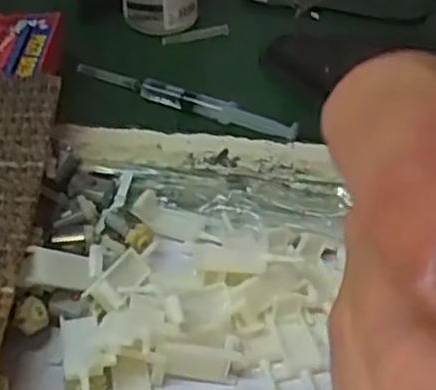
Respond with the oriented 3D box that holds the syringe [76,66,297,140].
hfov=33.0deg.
[{"bbox_3d":[-0.025,-0.064,0.517,0.174,0.021,0.012,21,45,21],"label":"syringe"}]

